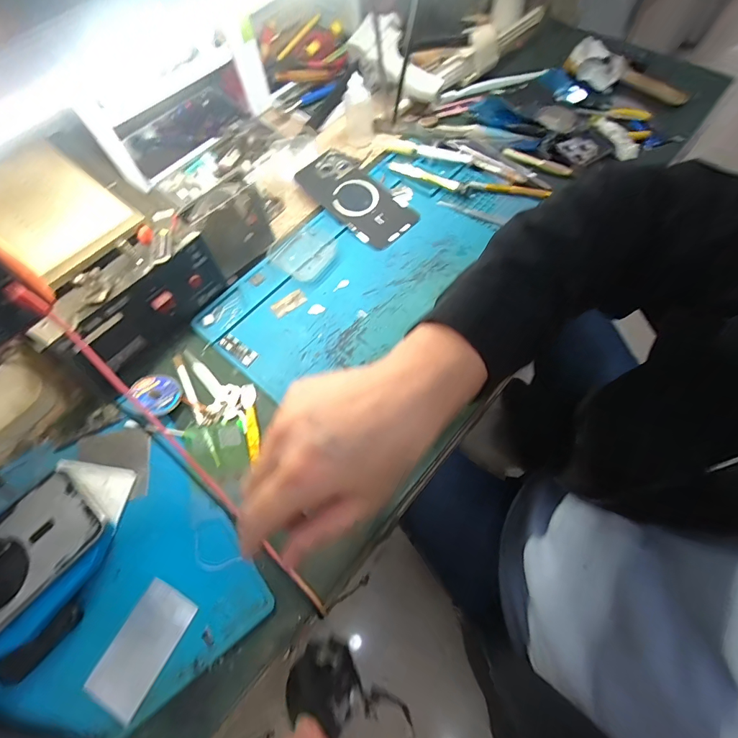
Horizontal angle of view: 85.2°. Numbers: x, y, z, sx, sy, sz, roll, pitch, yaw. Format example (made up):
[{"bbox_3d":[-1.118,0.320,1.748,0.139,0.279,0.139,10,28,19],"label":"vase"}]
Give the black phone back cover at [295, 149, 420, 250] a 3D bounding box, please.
[{"bbox_3d":[-0.015,-0.210,0.487,0.072,0.016,0.157,-42,70,-17],"label":"black phone back cover"}]

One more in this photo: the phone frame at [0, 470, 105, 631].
[{"bbox_3d":[-0.285,0.157,0.305,0.072,0.005,0.155,36,70,16],"label":"phone frame"}]

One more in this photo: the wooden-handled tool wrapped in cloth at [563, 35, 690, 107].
[{"bbox_3d":[0.347,-0.395,0.538,0.159,0.030,0.051,41,72,19],"label":"wooden-handled tool wrapped in cloth"}]

